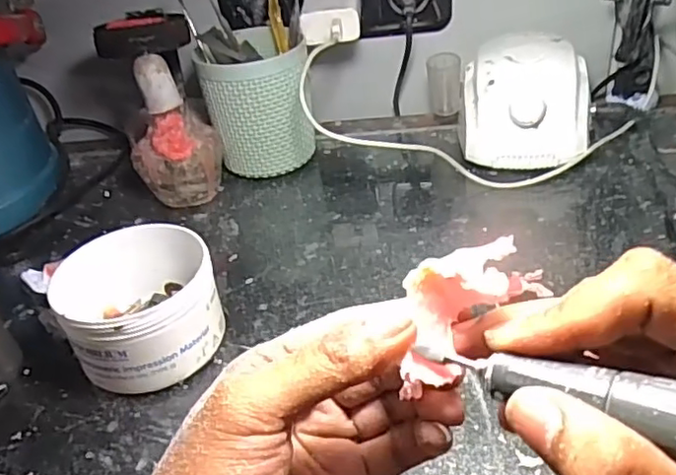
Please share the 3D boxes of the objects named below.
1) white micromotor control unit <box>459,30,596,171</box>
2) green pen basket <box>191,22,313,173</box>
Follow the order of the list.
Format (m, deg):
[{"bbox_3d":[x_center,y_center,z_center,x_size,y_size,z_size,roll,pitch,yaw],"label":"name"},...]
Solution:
[{"bbox_3d":[0.161,-0.116,0.540,0.102,0.082,0.118,3,37,14],"label":"white micromotor control unit"},{"bbox_3d":[-0.072,-0.120,0.556,0.089,0.118,0.086,-15,36,-11],"label":"green pen basket"}]

